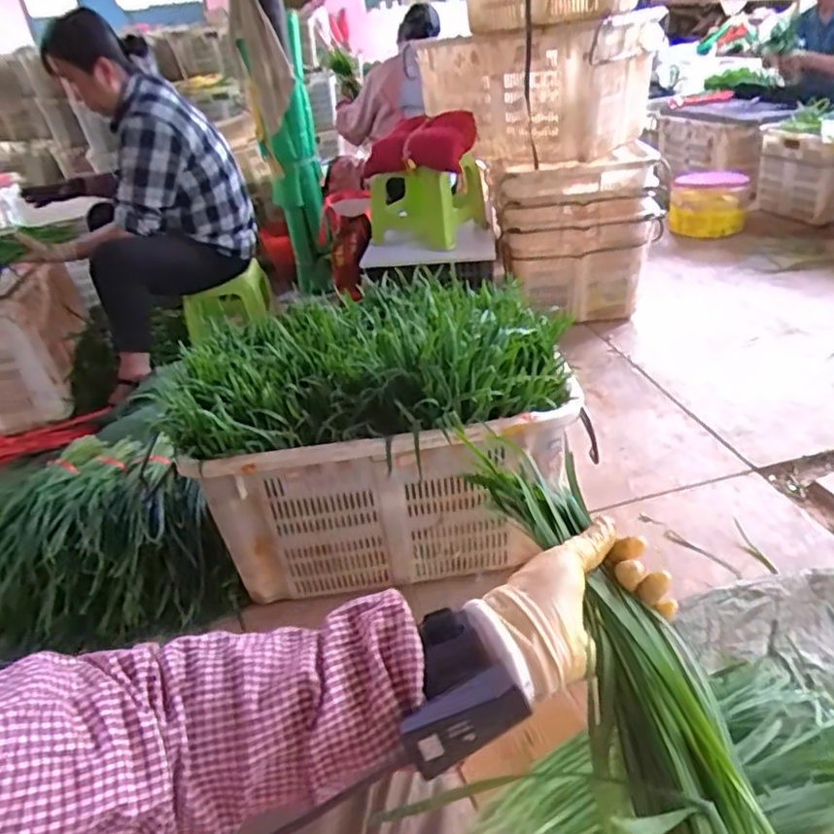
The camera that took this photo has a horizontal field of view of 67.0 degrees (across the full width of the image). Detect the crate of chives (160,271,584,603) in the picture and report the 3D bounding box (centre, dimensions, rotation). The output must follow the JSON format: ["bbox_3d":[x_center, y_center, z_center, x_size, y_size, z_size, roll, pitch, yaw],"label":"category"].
[{"bbox_3d":[-0.065,-0.014,1.195,0.651,0.347,0.426,-7,32,-1],"label":"crate of chives"}]

